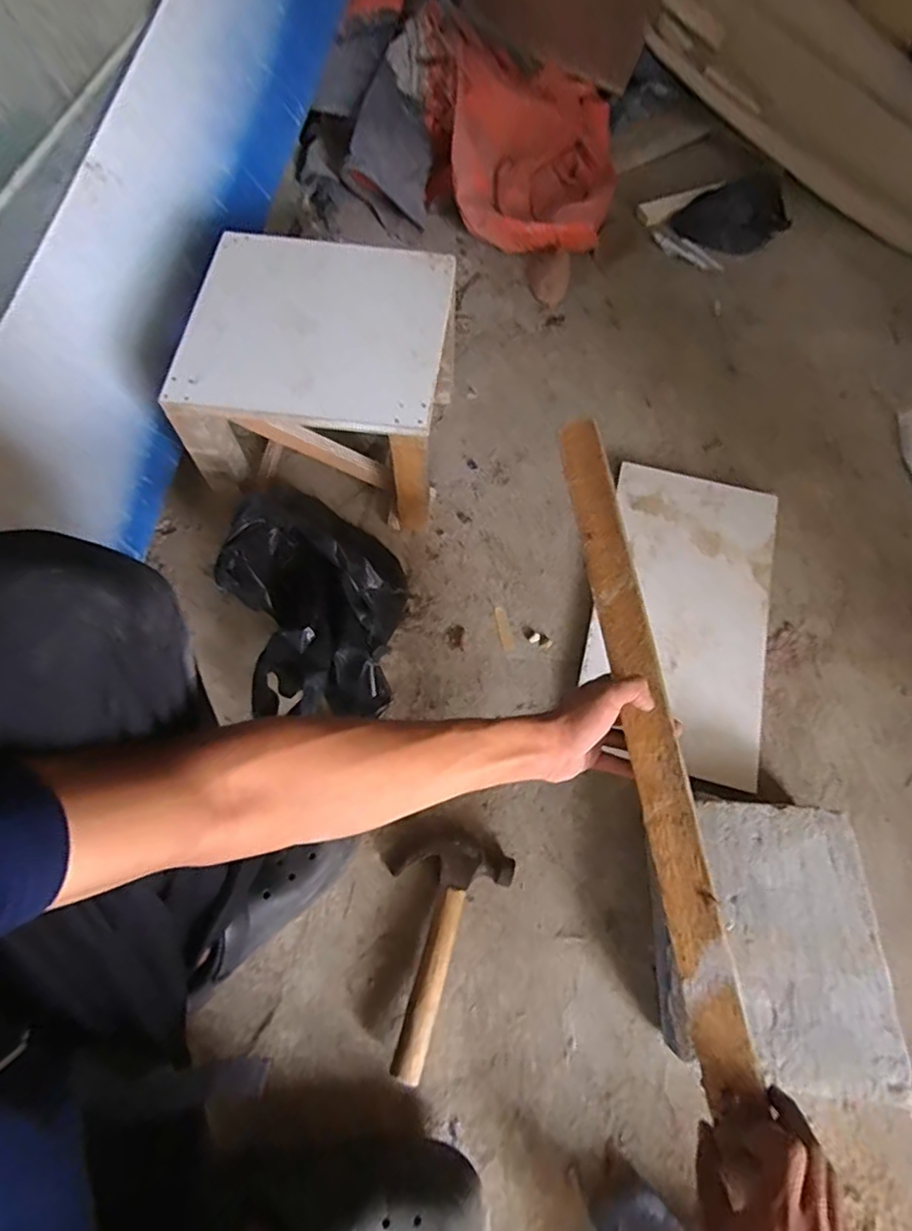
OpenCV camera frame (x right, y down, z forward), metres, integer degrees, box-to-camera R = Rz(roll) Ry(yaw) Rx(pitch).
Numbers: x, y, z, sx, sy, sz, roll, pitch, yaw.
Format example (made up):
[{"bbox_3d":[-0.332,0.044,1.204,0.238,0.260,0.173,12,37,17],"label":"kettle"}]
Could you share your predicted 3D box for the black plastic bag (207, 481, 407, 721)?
[{"bbox_3d":[-0.161,-0.024,0.647,0.179,0.139,0.262,5,67,2],"label":"black plastic bag"}]

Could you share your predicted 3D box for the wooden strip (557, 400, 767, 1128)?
[{"bbox_3d":[0.161,0.079,0.486,0.040,0.009,0.554,-15,73,21],"label":"wooden strip"}]

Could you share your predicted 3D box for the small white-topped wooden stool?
[{"bbox_3d":[-0.155,-0.291,0.716,0.286,0.201,0.273,6,67,3],"label":"small white-topped wooden stool"}]

